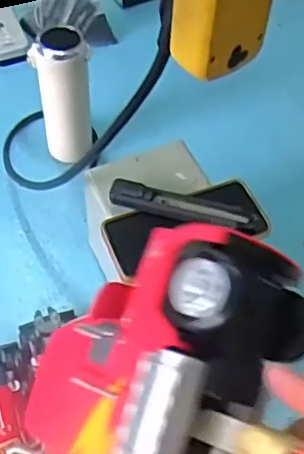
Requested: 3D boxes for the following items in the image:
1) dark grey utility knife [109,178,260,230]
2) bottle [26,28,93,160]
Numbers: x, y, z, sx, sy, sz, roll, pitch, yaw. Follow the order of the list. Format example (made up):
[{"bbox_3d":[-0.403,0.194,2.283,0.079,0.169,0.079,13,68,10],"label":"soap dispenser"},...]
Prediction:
[{"bbox_3d":[0.032,-0.022,0.634,0.154,0.013,0.029,14,56,7],"label":"dark grey utility knife"},{"bbox_3d":[-0.116,-0.159,0.814,0.067,0.203,0.055,-13,57,-11],"label":"bottle"}]

